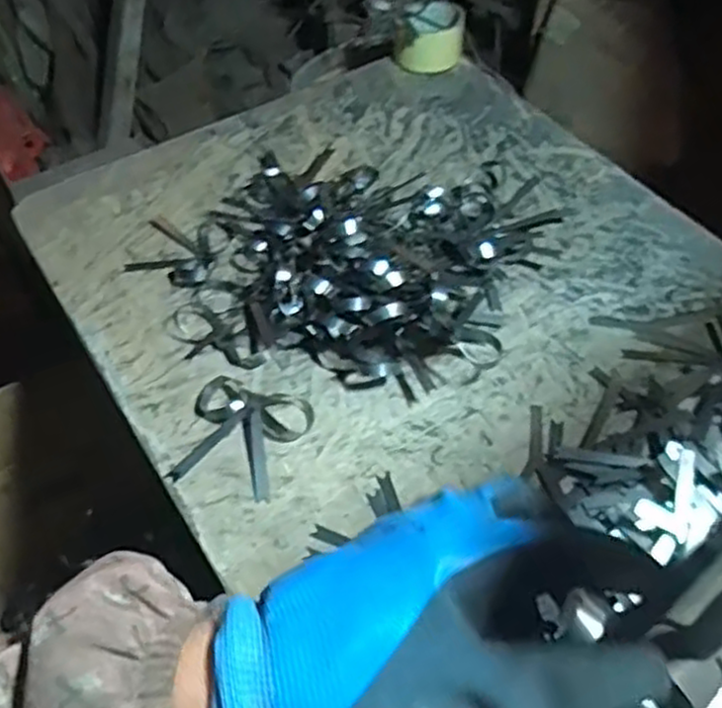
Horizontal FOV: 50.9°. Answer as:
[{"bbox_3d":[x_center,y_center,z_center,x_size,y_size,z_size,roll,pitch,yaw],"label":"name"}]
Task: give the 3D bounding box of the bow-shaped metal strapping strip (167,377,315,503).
[{"bbox_3d":[-0.091,0.060,0.574,0.091,0.016,0.092,13,54,12],"label":"bow-shaped metal strapping strip"}]

